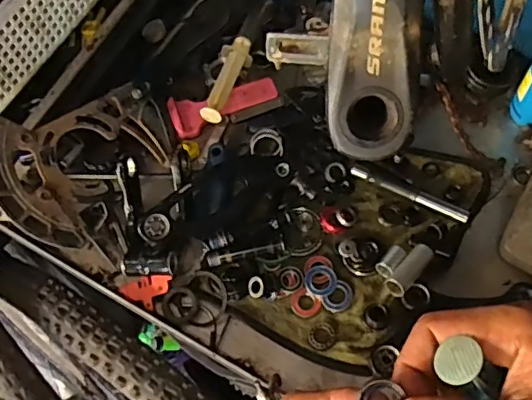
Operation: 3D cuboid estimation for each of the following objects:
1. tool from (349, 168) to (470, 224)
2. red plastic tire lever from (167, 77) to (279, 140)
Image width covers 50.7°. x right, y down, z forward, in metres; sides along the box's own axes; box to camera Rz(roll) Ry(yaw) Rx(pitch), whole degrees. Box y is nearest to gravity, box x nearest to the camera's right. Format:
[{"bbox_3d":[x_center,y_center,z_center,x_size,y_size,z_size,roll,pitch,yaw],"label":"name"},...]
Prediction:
[{"bbox_3d":[0.142,-0.006,0.558,0.121,0.008,0.012,24,70,17],"label":"tool"},{"bbox_3d":[-0.048,-0.107,0.621,0.118,0.018,0.046,-23,64,-5],"label":"red plastic tire lever"}]

